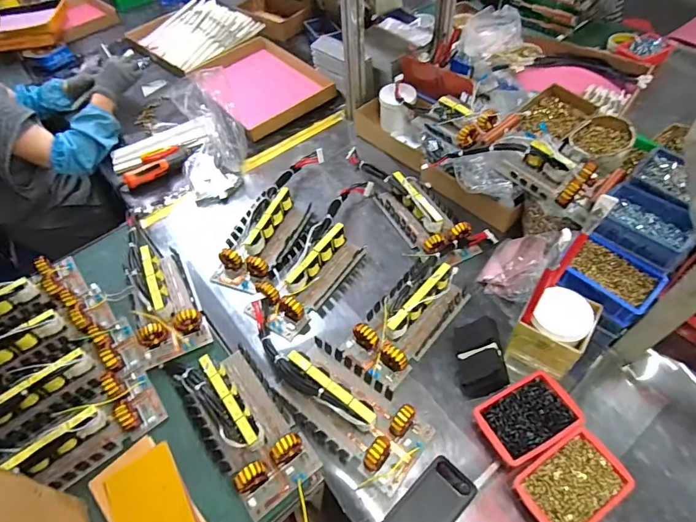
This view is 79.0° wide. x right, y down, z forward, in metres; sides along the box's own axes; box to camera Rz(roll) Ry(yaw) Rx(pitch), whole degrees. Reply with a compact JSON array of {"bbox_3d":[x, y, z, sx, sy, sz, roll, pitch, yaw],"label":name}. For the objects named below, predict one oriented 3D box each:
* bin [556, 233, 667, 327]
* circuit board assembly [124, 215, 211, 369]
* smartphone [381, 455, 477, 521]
[{"bbox_3d":[0.443,0.030,0.713,0.135,0.057,0.096,37,64,27],"label":"bin"},{"bbox_3d":[-0.410,0.022,0.888,0.125,0.055,0.411,-25,55,-14],"label":"circuit board assembly"},{"bbox_3d":[0.117,0.365,0.620,0.145,0.018,0.072,-40,64,-19],"label":"smartphone"}]

